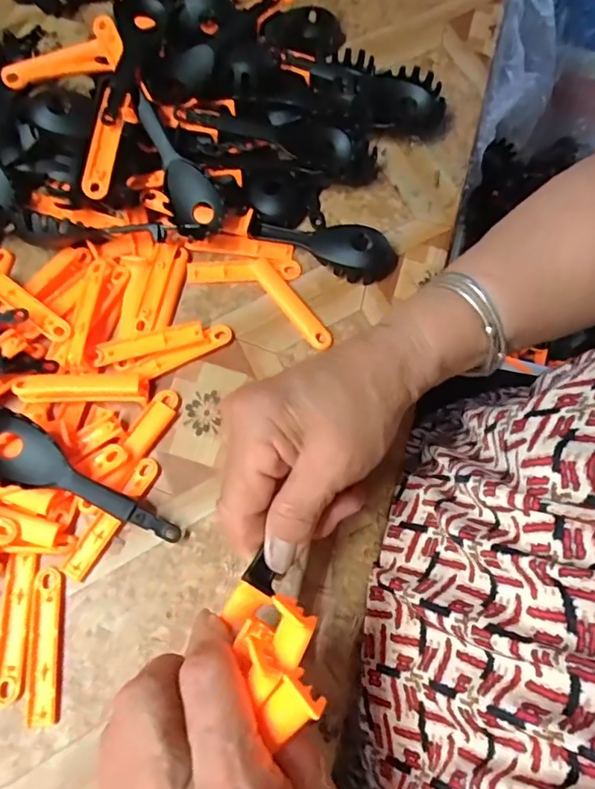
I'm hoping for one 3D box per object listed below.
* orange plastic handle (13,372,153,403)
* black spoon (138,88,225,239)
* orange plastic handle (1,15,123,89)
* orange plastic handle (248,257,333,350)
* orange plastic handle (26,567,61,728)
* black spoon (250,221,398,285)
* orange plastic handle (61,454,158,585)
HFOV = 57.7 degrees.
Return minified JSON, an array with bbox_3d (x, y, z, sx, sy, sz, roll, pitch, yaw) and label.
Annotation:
[{"bbox_3d":[-0.131,-0.005,0.327,0.077,0.006,0.018,0,68,-2],"label":"orange plastic handle"},{"bbox_3d":[-0.079,-0.149,0.351,0.032,0.020,0.104,-26,89,-12],"label":"black spoon"},{"bbox_3d":[-0.163,-0.232,0.373,0.091,0.013,0.034,-9,68,11],"label":"orange plastic handle"},{"bbox_3d":[-0.005,-0.061,0.357,0.014,0.004,0.077,-39,81,-1],"label":"orange plastic handle"},{"bbox_3d":[-0.134,0.132,0.285,0.015,0.004,0.074,-6,68,-5],"label":"orange plastic handle"},{"bbox_3d":[0.018,-0.098,0.365,0.098,0.017,0.037,5,68,0],"label":"black spoon"},{"bbox_3d":[-0.106,0.069,0.309,0.015,0.005,0.076,31,70,10],"label":"orange plastic handle"}]

